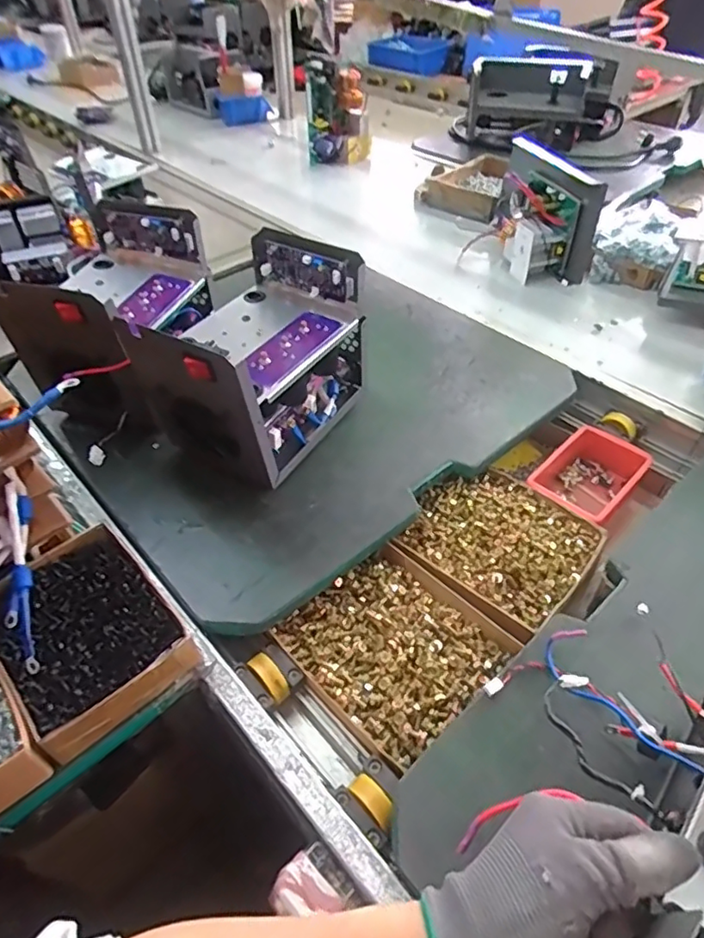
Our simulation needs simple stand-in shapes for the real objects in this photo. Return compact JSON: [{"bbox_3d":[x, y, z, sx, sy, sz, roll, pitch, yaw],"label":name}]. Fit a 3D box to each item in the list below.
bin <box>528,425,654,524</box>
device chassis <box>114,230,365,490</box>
[{"bbox_3d":[0.296,0.018,0.727,0.155,0.057,0.100,-35,54,-28],"label":"bin"},{"bbox_3d":[-0.105,-0.117,0.655,0.155,0.190,0.231,24,51,23],"label":"device chassis"}]

